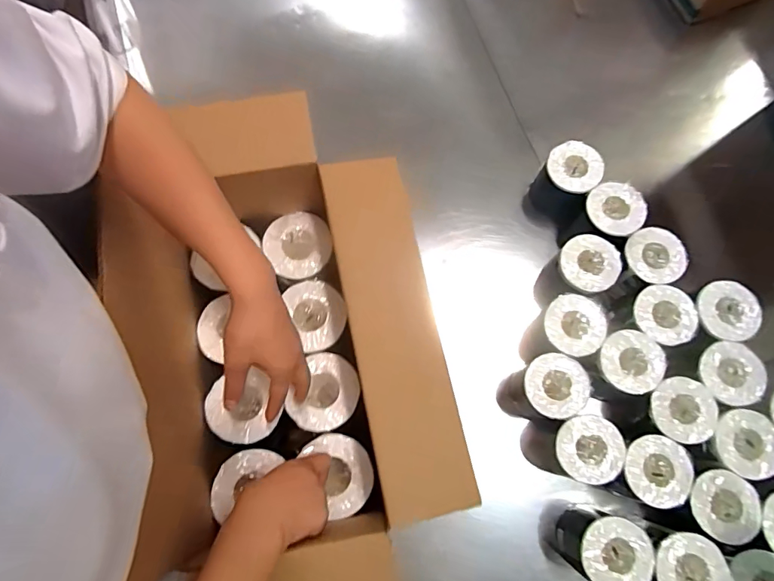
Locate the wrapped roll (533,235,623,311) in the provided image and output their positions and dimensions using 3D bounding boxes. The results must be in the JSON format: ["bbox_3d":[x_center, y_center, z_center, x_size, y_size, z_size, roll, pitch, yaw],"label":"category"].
[{"bbox_3d":[0.319,-0.023,0.784,0.101,0.125,0.095,0,75,0],"label":"wrapped roll"}]

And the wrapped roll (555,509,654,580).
[{"bbox_3d":[0.305,0.363,0.659,0.090,0.112,0.088,0,75,0],"label":"wrapped roll"}]

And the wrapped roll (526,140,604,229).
[{"bbox_3d":[0.309,-0.188,0.825,0.094,0.113,0.105,36,78,10],"label":"wrapped roll"}]

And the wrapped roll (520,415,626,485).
[{"bbox_3d":[0.281,0.242,0.726,0.100,0.158,0.092,0,75,0],"label":"wrapped roll"}]

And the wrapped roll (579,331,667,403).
[{"bbox_3d":[0.355,0.119,0.738,0.102,0.115,0.095,0,75,0],"label":"wrapped roll"}]

